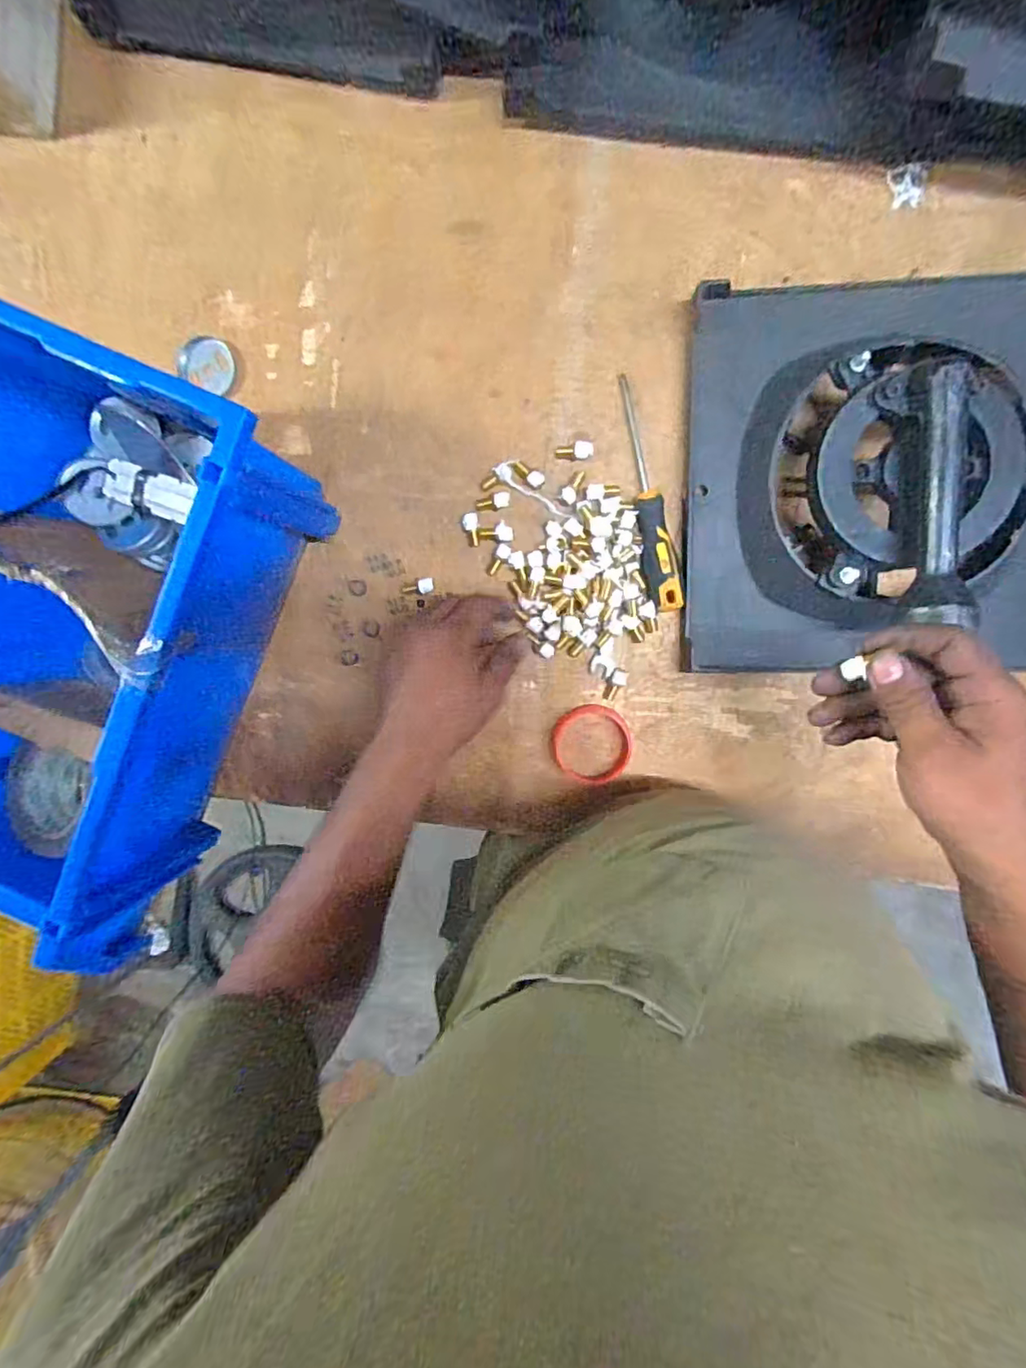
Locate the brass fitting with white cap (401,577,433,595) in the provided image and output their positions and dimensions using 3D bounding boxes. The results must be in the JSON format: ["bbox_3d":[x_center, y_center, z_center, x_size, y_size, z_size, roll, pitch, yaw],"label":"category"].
[{"bbox_3d":[-0.085,-0.085,0.502,0.029,0.008,0.013,-7,95,20],"label":"brass fitting with white cap"}]

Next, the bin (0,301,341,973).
[{"bbox_3d":[-0.326,-0.019,0.449,0.207,0.189,0.413,24,97,2],"label":"bin"}]

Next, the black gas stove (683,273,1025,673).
[{"bbox_3d":[0.287,-0.159,0.417,0.295,0.099,0.301,-1,96,5],"label":"black gas stove"}]

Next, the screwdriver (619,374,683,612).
[{"bbox_3d":[0.114,-0.157,0.468,0.026,0.022,0.191,-8,95,6],"label":"screwdriver"}]

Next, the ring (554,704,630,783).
[{"bbox_3d":[0.070,0.054,0.508,0.069,0.004,0.070,0,96,5],"label":"ring"}]

